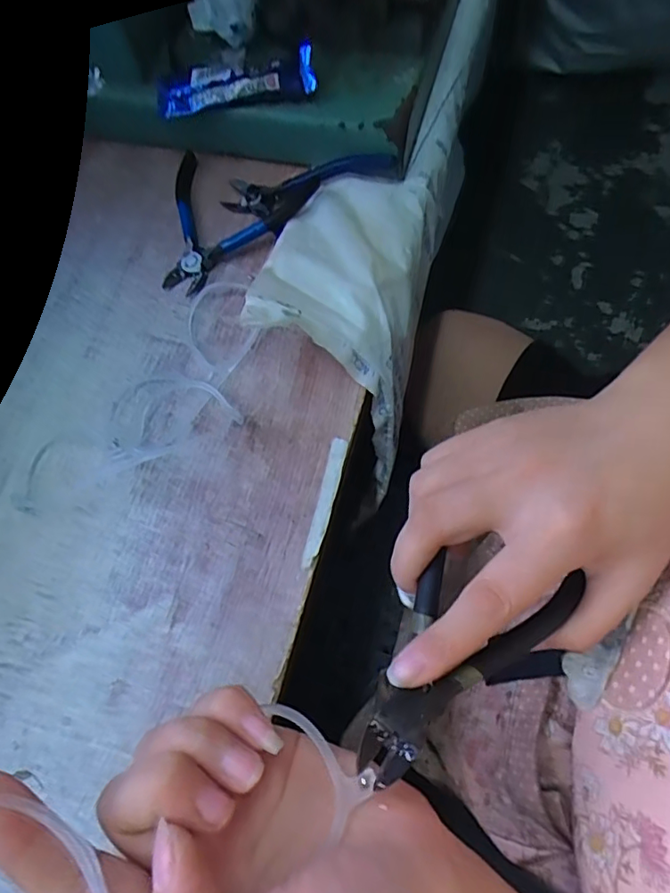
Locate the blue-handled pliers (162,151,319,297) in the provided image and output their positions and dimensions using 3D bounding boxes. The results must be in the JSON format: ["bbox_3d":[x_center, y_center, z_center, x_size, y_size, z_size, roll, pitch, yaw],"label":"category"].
[{"bbox_3d":[-0.083,-0.156,0.377,0.109,0.020,0.107,21,72,13],"label":"blue-handled pliers"}]

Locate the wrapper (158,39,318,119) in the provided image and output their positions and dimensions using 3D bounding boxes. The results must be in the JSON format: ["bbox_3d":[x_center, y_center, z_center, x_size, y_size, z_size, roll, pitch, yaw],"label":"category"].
[{"bbox_3d":[-0.069,-0.251,0.372,0.116,0.019,0.034,-1,71,13],"label":"wrapper"}]

